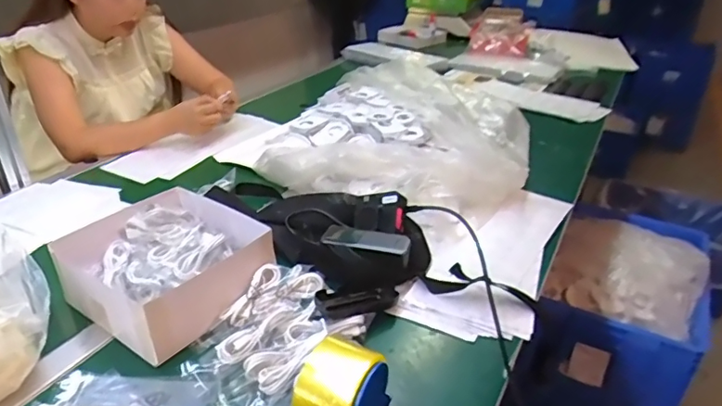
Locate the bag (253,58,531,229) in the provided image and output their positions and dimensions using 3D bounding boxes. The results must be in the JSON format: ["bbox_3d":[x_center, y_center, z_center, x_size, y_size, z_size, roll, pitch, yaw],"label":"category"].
[{"bbox_3d":[0.103,-0.171,1.141,0.495,0.092,0.622,9,30,14],"label":"bag"}]

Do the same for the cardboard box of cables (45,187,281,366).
[{"bbox_3d":[-0.267,0.074,0.707,0.241,0.081,0.210,19,34,29],"label":"cardboard box of cables"}]

